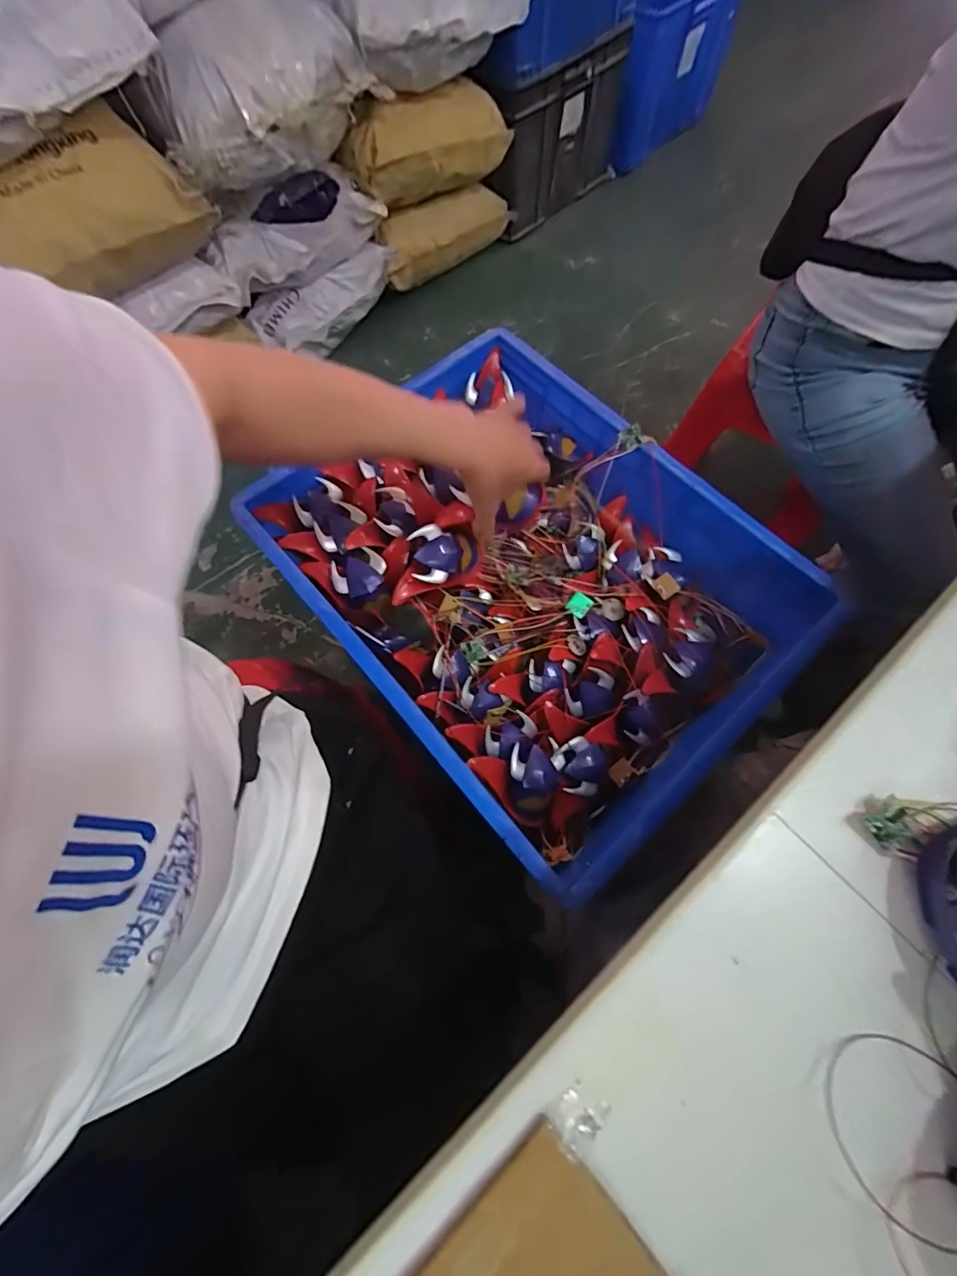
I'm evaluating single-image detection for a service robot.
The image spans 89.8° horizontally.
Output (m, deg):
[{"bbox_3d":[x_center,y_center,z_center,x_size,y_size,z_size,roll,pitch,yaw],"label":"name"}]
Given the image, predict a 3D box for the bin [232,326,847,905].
[{"bbox_3d":[0.053,-0.064,0.549,0.397,0.128,0.511,-40,74,-12],"label":"bin"}]

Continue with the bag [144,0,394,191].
[{"bbox_3d":[-0.400,-1.018,0.907,0.440,0.209,0.165,-37,73,-11],"label":"bag"}]

